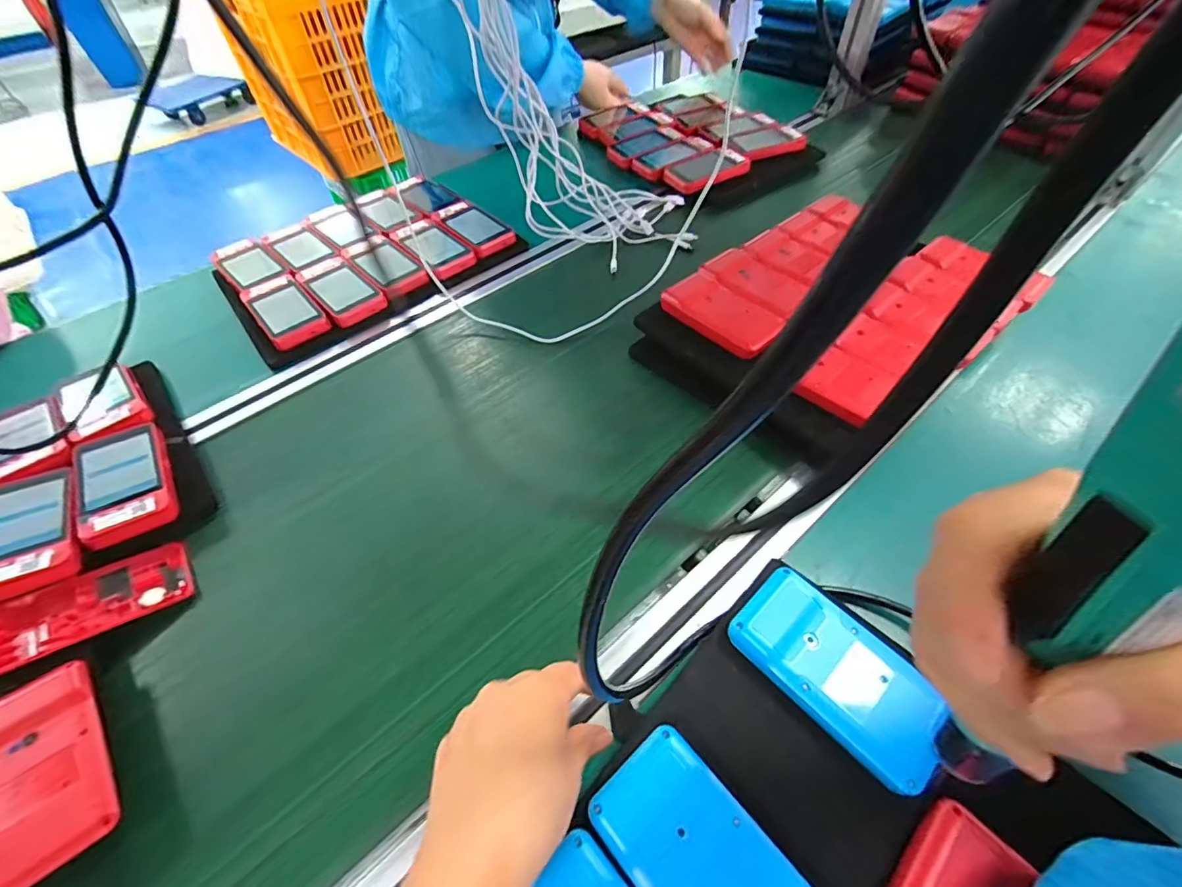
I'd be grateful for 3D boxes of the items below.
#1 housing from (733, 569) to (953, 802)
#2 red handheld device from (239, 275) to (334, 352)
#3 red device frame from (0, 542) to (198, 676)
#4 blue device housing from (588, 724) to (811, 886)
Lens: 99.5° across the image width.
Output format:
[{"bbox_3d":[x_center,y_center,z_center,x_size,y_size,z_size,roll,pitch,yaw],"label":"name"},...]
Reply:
[{"bbox_3d":[0.148,0.134,0.301,0.065,0.023,0.117,-37,61,-23],"label":"housing"},{"bbox_3d":[-0.357,-0.157,0.583,0.063,0.022,0.118,-35,59,-22],"label":"red handheld device"},{"bbox_3d":[-0.374,0.120,0.375,0.122,0.013,0.056,-22,55,-30],"label":"red device frame"},{"bbox_3d":[0.059,0.213,0.248,0.062,0.022,0.121,-36,60,-22],"label":"blue device housing"}]

